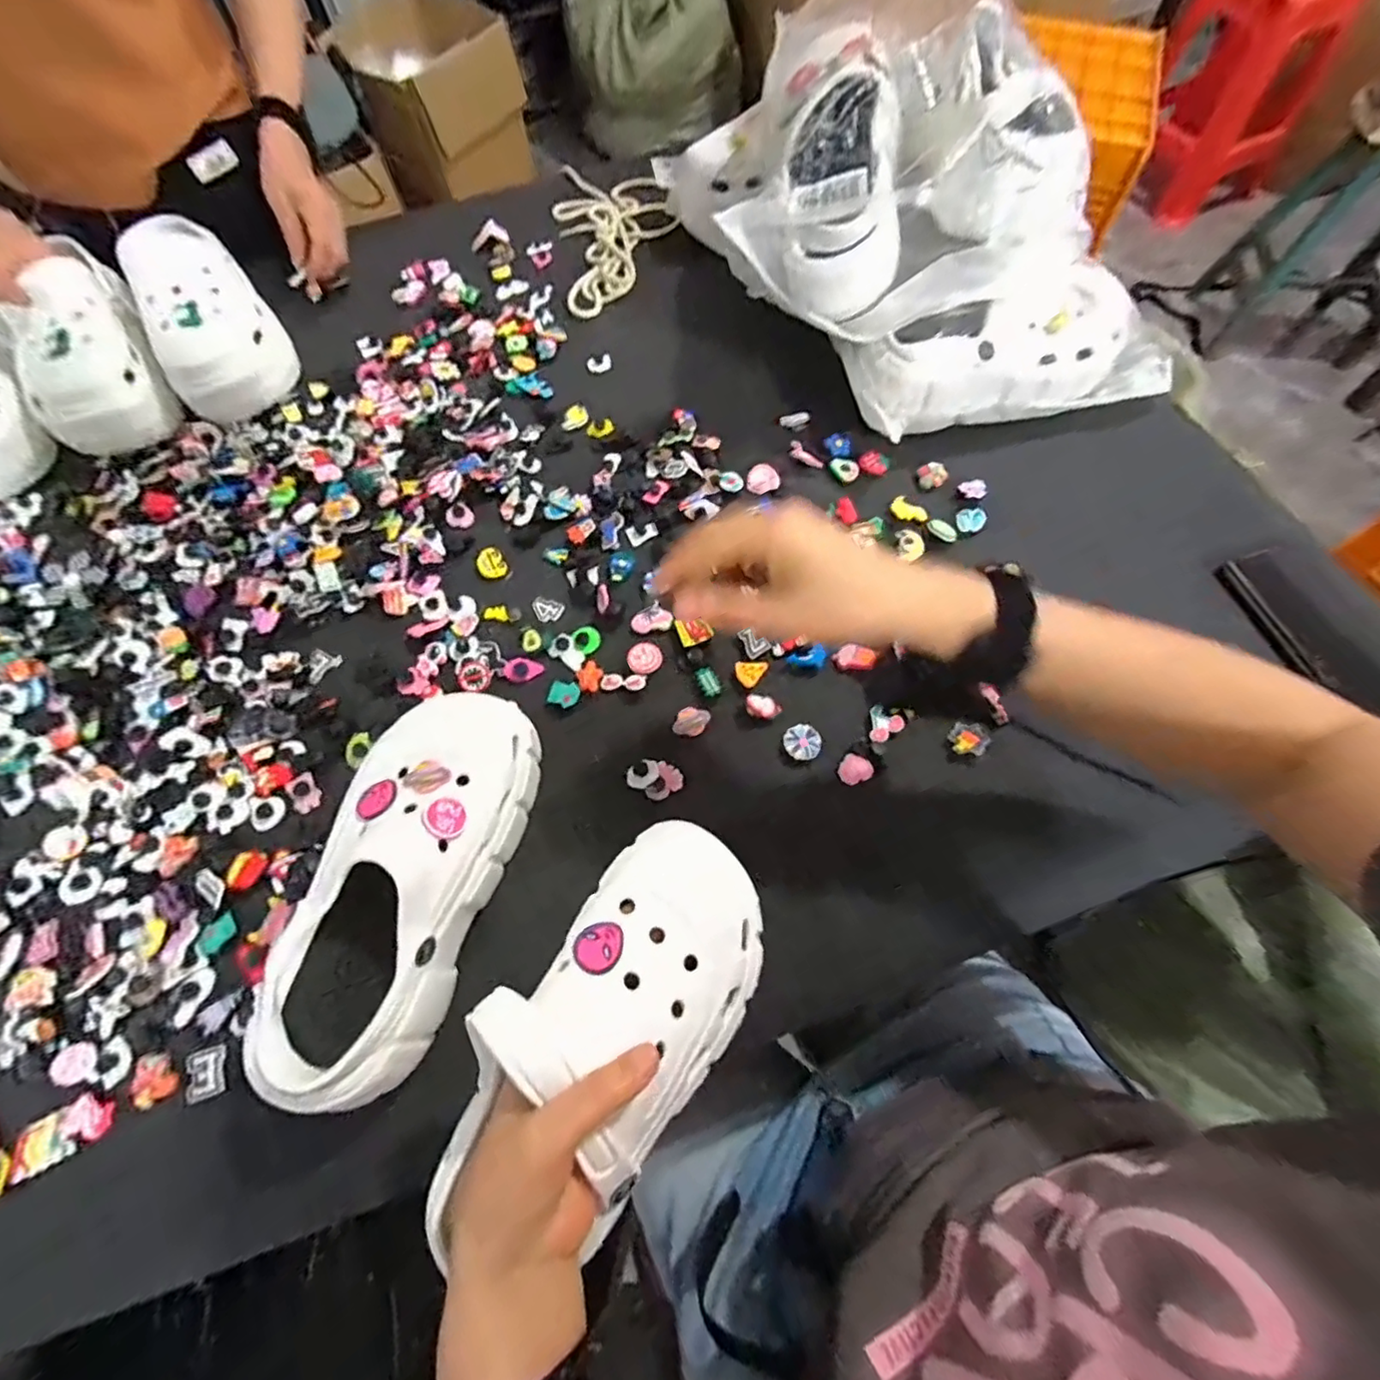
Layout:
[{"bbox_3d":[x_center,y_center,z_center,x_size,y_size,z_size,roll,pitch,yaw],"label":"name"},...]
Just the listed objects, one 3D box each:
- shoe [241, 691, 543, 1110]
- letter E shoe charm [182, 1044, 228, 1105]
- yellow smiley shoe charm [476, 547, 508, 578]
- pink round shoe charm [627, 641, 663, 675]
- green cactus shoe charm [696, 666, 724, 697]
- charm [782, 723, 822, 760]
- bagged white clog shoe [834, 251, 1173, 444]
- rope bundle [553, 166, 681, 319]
[{"bbox_3d":[-0.173,0.107,0.362,0.095,0.101,0.225,15,67,9],"label":"shoe"},{"bbox_3d":[-0.293,0.232,0.360,0.024,0.004,0.027,-16,66,-5],"label":"letter E shoe charm"},{"bbox_3d":[-0.171,-0.109,0.514,0.024,0.004,0.029,-26,82,-10],"label":"yellow smiley shoe charm"},{"bbox_3d":[-0.035,-0.024,0.469,0.026,0.005,0.027,-1,65,2],"label":"pink round shoe charm"},{"bbox_3d":[0.015,-0.008,0.456,0.017,0.004,0.025,-22,67,-8],"label":"green cactus shoe charm"},{"bbox_3d":[0.081,0.037,0.432,0.026,0.004,0.027,2,66,3],"label":"charm"},{"bbox_3d":[0.283,-0.295,0.524,0.288,0.102,0.104,-14,66,-4],"label":"bagged white clog shoe"},{"bbox_3d":[-0.087,-0.542,0.703,0.134,0.018,0.267,-11,66,-3],"label":"rope bundle"}]

